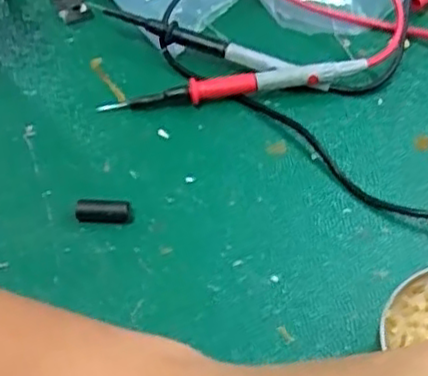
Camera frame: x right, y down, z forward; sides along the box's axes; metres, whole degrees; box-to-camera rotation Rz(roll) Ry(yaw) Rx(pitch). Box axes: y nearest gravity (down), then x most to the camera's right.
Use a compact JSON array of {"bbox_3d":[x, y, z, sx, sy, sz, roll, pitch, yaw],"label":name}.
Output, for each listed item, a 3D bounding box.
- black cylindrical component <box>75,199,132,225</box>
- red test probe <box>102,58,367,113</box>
[{"bbox_3d":[-0.047,0.010,0.305,0.023,0.008,0.008,-1,48,1],"label":"black cylindrical component"},{"bbox_3d":[0.010,-0.050,0.352,0.129,0.015,0.009,-6,48,-4],"label":"red test probe"}]

